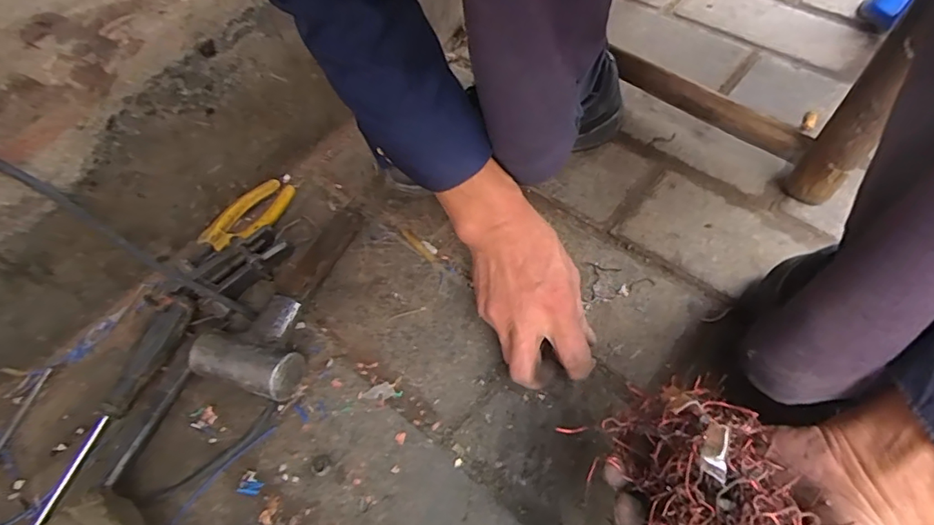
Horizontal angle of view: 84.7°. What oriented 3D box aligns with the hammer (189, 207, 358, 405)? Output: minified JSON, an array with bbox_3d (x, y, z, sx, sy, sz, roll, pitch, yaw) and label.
[{"bbox_3d":[-0.156,0.022,0.476,0.097,0.047,0.206,14,59,14],"label":"hammer"}]

